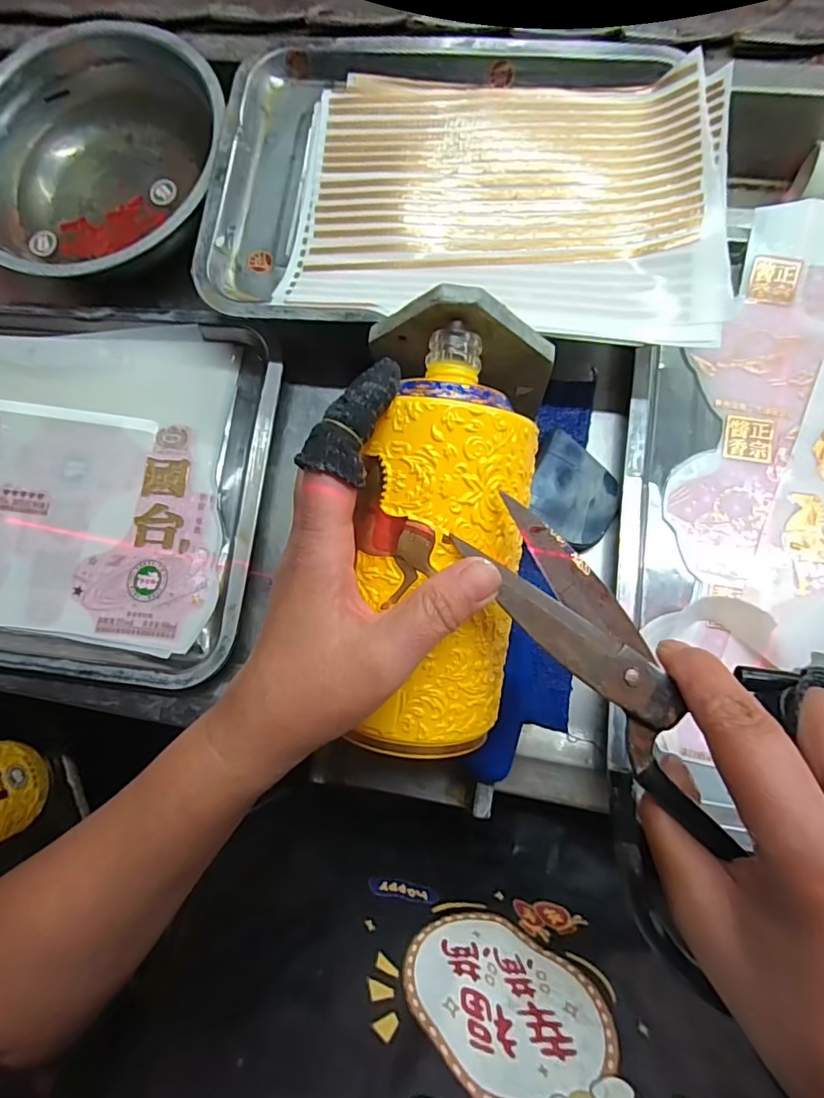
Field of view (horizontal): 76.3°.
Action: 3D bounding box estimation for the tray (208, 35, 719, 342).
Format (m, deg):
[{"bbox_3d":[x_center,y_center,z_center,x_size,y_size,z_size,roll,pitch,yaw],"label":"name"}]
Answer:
[{"bbox_3d":[0.028,-0.229,0.326,0.308,0.030,0.202,7,83,6],"label":"tray"}]

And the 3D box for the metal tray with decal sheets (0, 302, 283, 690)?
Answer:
[{"bbox_3d":[-0.267,-0.051,0.367,0.333,0.026,0.247,7,84,7],"label":"metal tray with decal sheets"}]

